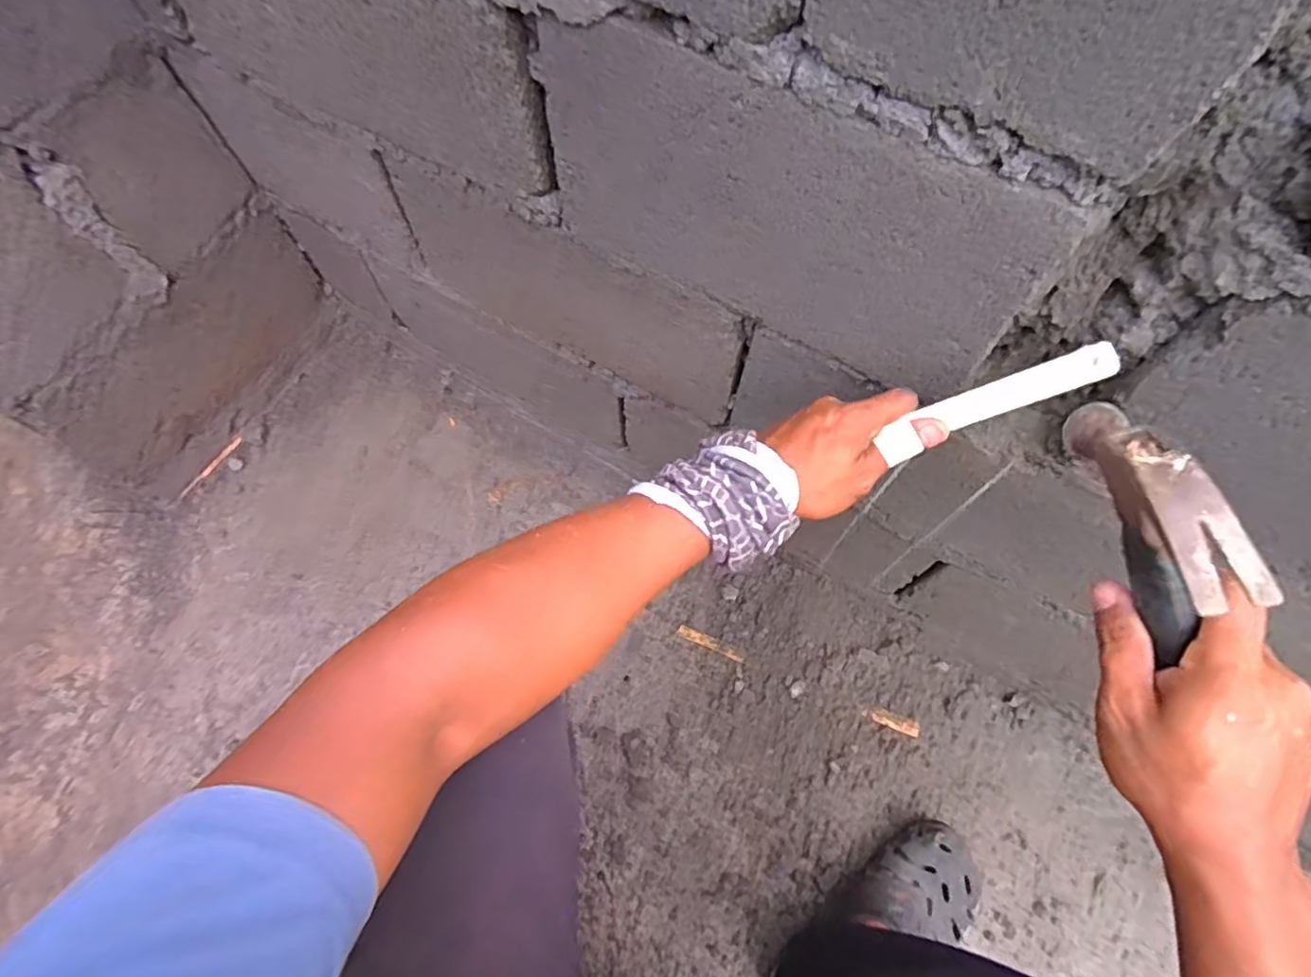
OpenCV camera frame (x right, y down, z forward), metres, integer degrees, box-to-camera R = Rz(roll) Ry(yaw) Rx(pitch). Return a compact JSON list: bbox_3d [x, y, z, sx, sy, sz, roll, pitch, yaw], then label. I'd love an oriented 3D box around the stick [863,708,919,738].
[{"bbox_3d":[0.308,0.303,0.825,0.073,0.005,0.019,19,69,7],"label":"stick"}]

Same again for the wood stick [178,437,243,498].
[{"bbox_3d":[-0.666,-0.032,0.951,0.010,0.011,0.115,29,71,11],"label":"wood stick"}]

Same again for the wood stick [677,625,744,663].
[{"bbox_3d":[0.076,0.212,0.866,0.095,0.004,0.016,23,70,9],"label":"wood stick"}]

